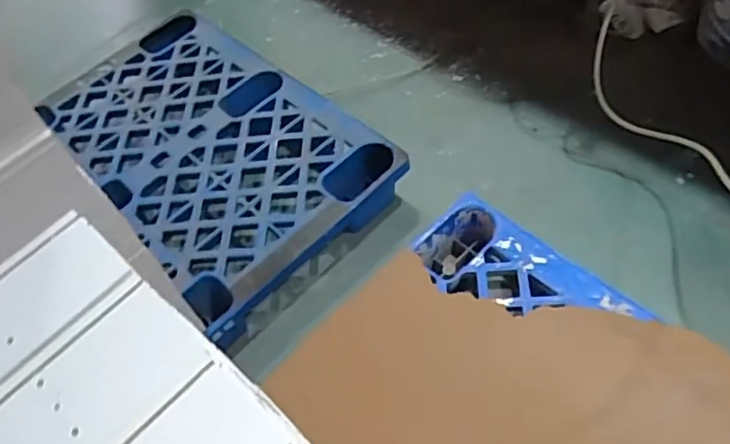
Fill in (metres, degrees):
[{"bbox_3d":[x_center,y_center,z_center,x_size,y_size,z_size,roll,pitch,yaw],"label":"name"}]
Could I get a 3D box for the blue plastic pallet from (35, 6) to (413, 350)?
[{"bbox_3d":[-0.404,-0.194,1.560,0.594,0.182,0.930,-41,60,-18],"label":"blue plastic pallet"}]

